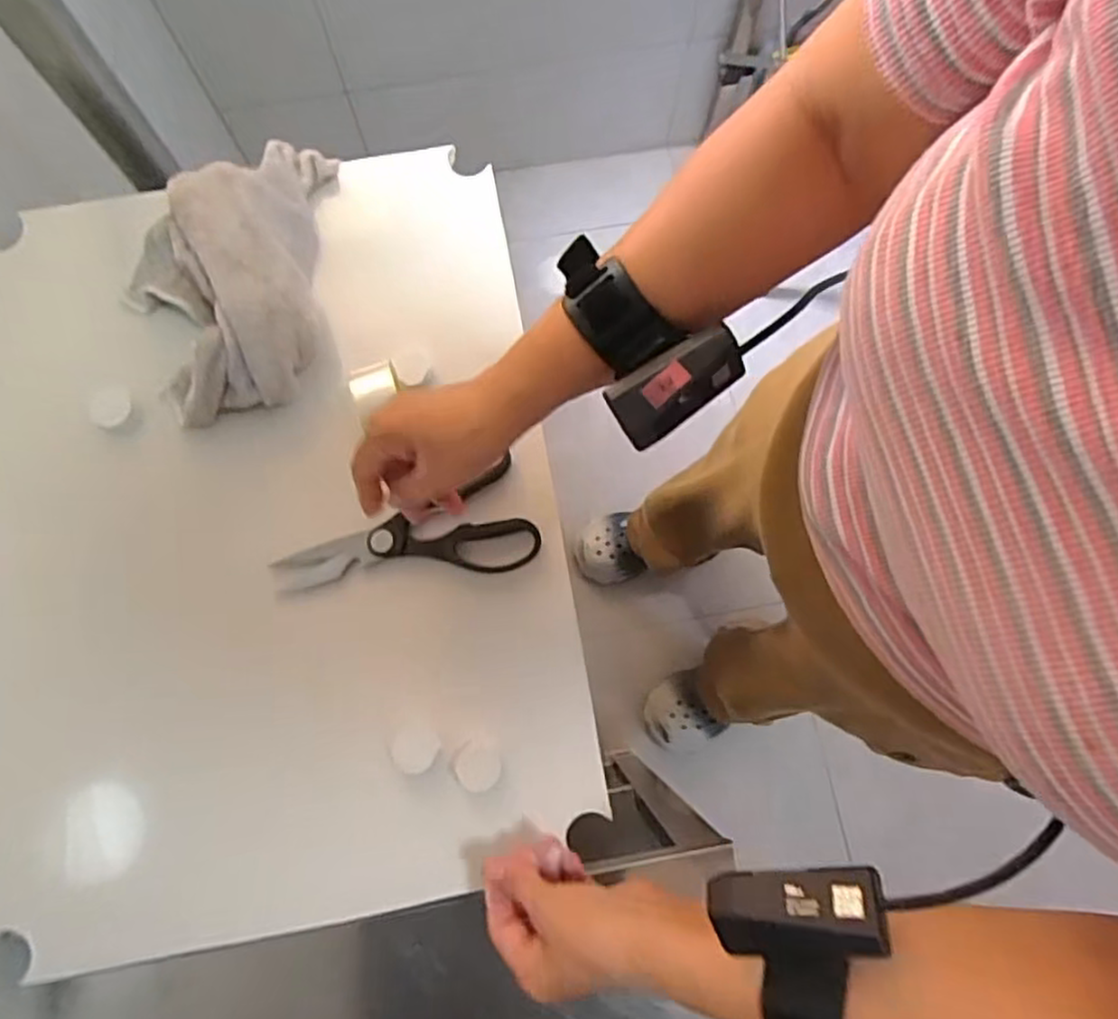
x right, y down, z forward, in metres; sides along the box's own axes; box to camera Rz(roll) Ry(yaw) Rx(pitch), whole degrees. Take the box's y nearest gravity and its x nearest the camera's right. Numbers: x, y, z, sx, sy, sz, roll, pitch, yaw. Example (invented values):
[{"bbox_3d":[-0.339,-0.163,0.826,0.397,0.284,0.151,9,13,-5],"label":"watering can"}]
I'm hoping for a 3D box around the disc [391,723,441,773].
[{"bbox_3d":[-0.096,0.158,0.474,0.030,0.004,0.030,31,78,7],"label":"disc"}]

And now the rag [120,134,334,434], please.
[{"bbox_3d":[-0.248,-0.181,0.541,0.168,0.054,0.219,-13,77,-4],"label":"rag"}]

